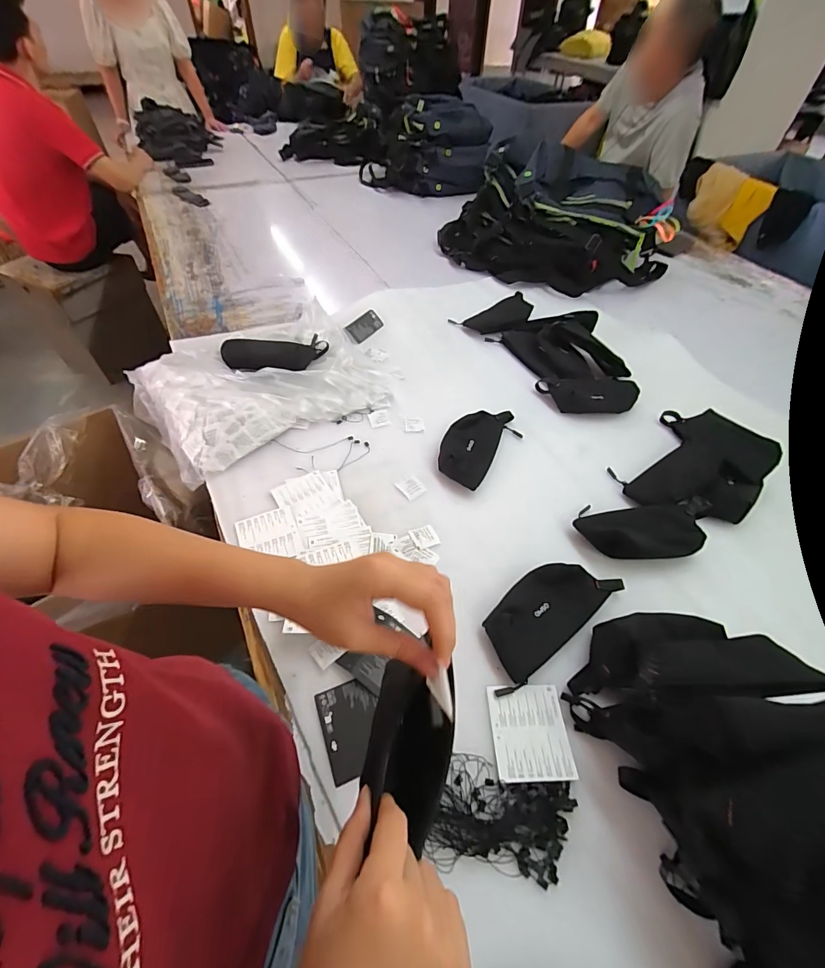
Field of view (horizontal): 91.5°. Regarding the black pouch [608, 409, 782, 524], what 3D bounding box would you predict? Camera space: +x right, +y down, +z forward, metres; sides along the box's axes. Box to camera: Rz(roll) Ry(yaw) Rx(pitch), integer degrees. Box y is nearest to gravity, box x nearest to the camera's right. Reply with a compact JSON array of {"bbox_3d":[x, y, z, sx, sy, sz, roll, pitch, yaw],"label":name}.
[{"bbox_3d":[0.526,-0.036,0.742,0.295,0.068,0.210,-36,61,-26],"label":"black pouch"}]

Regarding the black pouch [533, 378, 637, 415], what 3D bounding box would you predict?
[{"bbox_3d":[0.384,-0.191,0.864,0.214,0.057,0.086,3,51,0],"label":"black pouch"}]

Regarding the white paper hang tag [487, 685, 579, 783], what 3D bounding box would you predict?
[{"bbox_3d":[0.140,0.295,0.480,0.087,0.007,0.098,2,49,-3],"label":"white paper hang tag"}]

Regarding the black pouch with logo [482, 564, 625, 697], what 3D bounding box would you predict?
[{"bbox_3d":[0.184,0.175,0.561,0.219,0.030,0.094,-30,58,-27],"label":"black pouch with logo"}]

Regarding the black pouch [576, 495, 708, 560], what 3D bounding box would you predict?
[{"bbox_3d":[0.384,0.072,0.650,0.230,0.039,0.105,-2,52,-4],"label":"black pouch"}]

